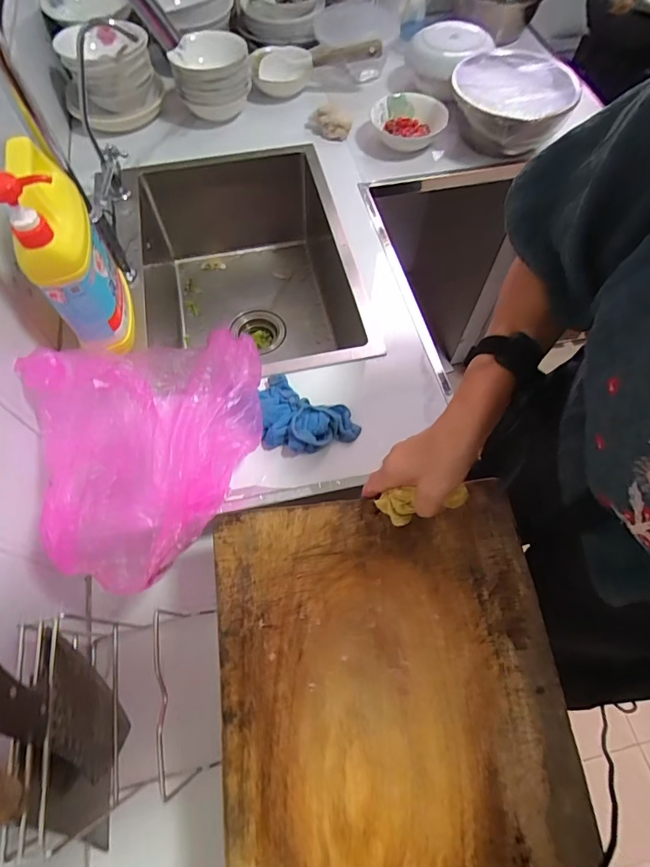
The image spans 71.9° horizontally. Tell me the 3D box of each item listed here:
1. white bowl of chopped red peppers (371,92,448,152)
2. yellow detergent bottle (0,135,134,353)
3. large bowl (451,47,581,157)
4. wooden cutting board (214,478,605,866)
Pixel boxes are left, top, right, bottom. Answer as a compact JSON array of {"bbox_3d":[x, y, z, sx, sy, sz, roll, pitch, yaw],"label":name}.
[{"bbox_3d":[0.150,-0.564,0.813,0.131,0.042,0.119,7,63,4],"label":"white bowl of chopped red peppers"},{"bbox_3d":[-0.296,-0.216,0.515,0.063,0.215,0.143,-20,65,-10],"label":"yellow detergent bottle"},{"bbox_3d":[0.326,-0.586,0.797,0.201,0.090,0.206,0,63,0],"label":"large bowl"},{"bbox_3d":[0.065,0.270,0.402,0.306,0.017,0.422,-6,71,-4],"label":"wooden cutting board"}]

